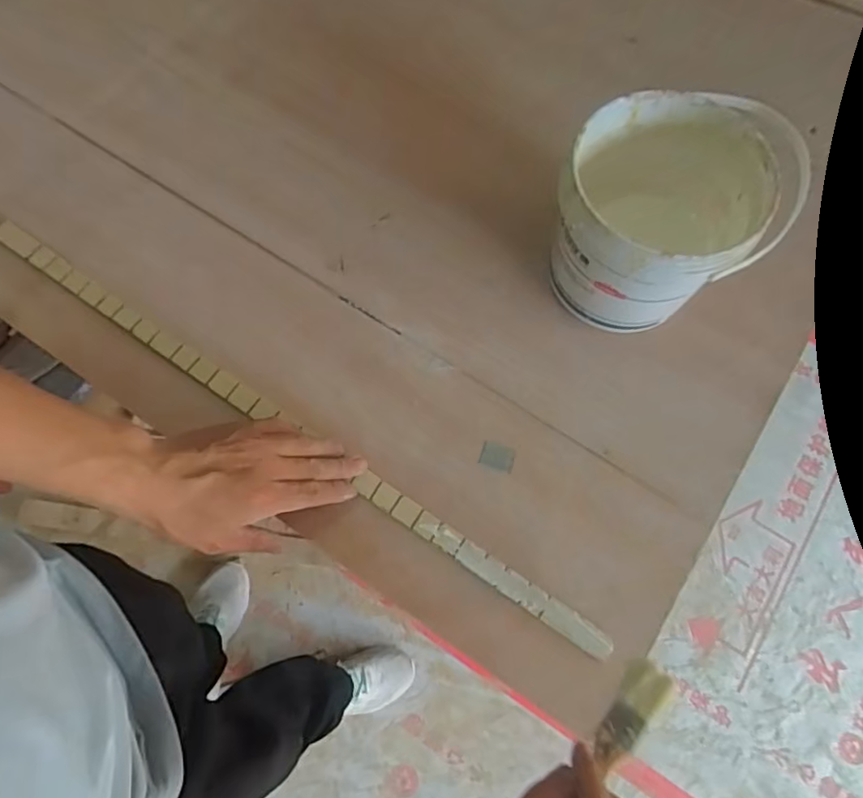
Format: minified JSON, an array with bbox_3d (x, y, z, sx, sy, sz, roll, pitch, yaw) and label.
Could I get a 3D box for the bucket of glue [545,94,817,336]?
[{"bbox_3d":[0.190,-0.154,0.532,0.163,0.152,0.162,0,71,-1],"label":"bucket of glue"}]

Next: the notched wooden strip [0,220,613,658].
[{"bbox_3d":[-0.138,0.019,0.519,0.659,0.010,0.021,33,73,9],"label":"notched wooden strip"}]

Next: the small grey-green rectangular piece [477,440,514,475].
[{"bbox_3d":[0.059,0.052,0.529,0.029,0.004,0.022,18,72,5],"label":"small grey-green rectangular piece"}]

